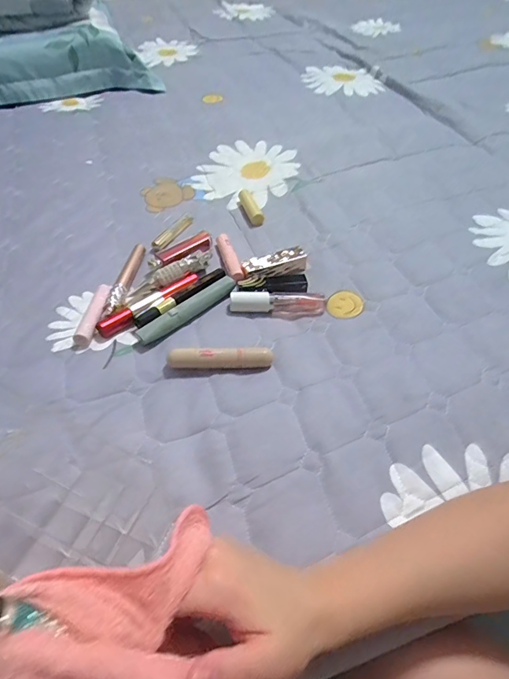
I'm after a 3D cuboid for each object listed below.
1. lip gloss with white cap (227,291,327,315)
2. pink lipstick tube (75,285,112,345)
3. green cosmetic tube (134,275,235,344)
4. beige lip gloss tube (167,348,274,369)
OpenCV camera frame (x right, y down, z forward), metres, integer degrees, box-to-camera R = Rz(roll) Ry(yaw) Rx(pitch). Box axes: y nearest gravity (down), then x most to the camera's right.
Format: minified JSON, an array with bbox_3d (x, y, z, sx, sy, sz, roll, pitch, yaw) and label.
[{"bbox_3d":[0.026,-0.042,0.485,0.104,0.024,0.021,0,49,0],"label":"lip gloss with white cap"},{"bbox_3d":[-0.174,-0.029,0.471,0.018,0.016,0.085,2,49,1],"label":"pink lipstick tube"},{"bbox_3d":[-0.070,-0.031,0.474,0.019,0.022,0.124,36,58,27],"label":"green cosmetic tube"},{"bbox_3d":[-0.033,0.020,0.430,0.101,0.020,0.018,-3,49,-3],"label":"beige lip gloss tube"}]

